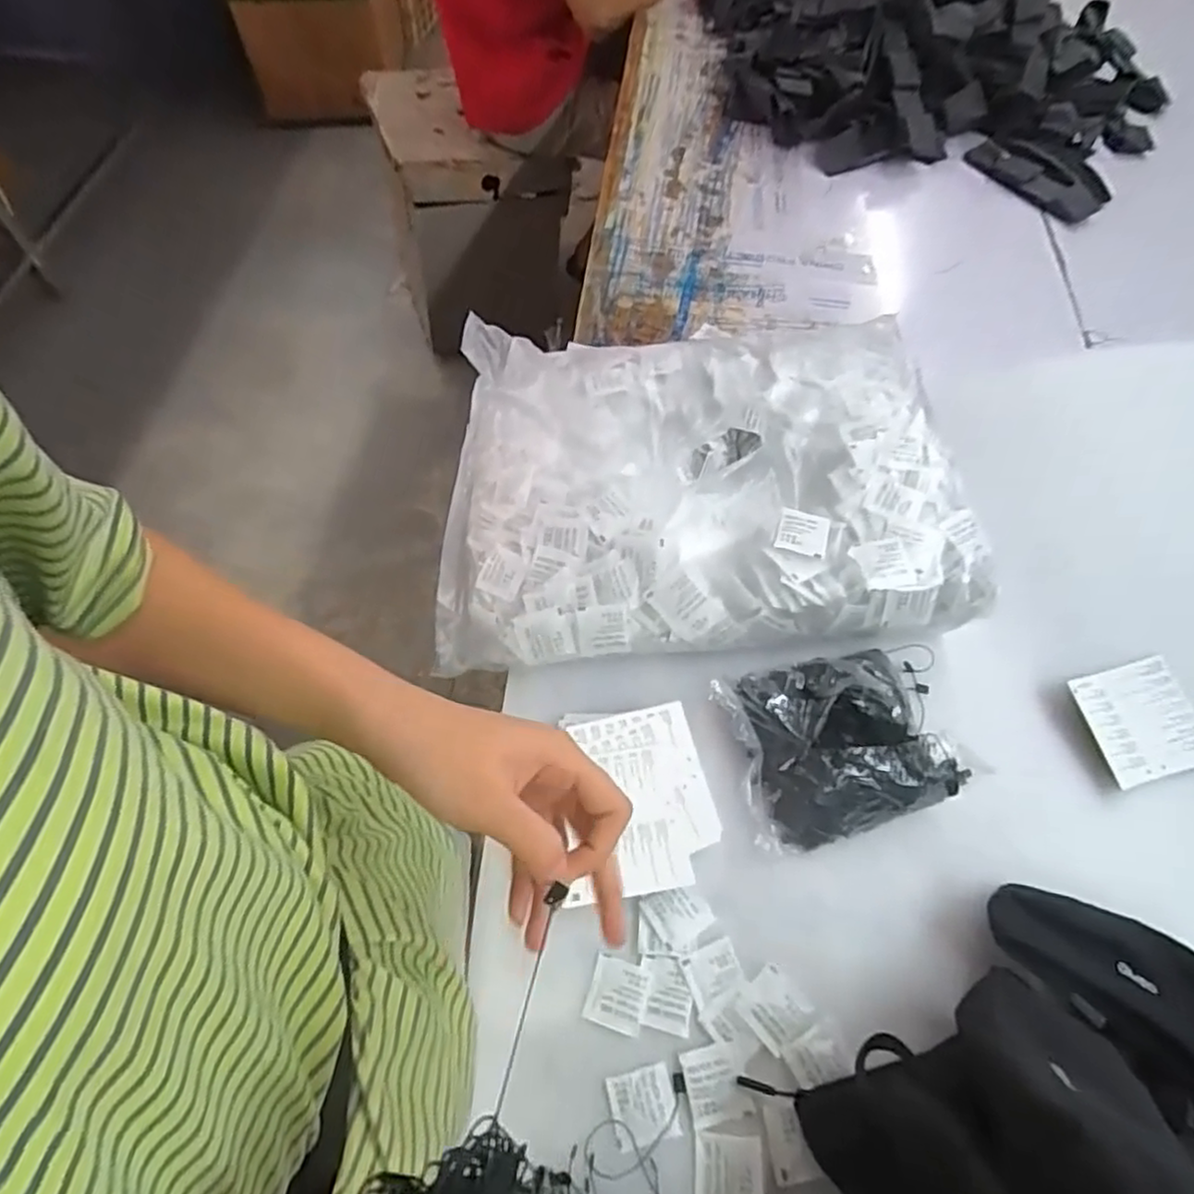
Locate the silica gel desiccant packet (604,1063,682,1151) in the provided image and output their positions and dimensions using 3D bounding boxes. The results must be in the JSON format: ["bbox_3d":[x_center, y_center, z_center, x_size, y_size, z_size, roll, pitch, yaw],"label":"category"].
[{"bbox_3d":[0.029,0.320,0.432,0.041,0.004,0.038,-10,61,-7],"label":"silica gel desiccant packet"}]

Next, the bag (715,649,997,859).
[{"bbox_3d":[0.195,0.108,0.530,0.182,0.064,0.131,-16,62,-10],"label":"bag"}]

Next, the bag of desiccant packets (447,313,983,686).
[{"bbox_3d":[0.083,-0.109,0.632,0.443,0.100,0.351,-3,61,-3],"label":"bag of desiccant packets"}]

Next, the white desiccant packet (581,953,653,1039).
[{"bbox_3d":[0.014,0.267,0.462,0.039,0.004,0.040,17,62,8],"label":"white desiccant packet"}]

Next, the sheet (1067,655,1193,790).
[{"bbox_3d":[0.442,0.101,0.559,0.083,0.006,0.088,-16,73,-1],"label":"sheet"}]

